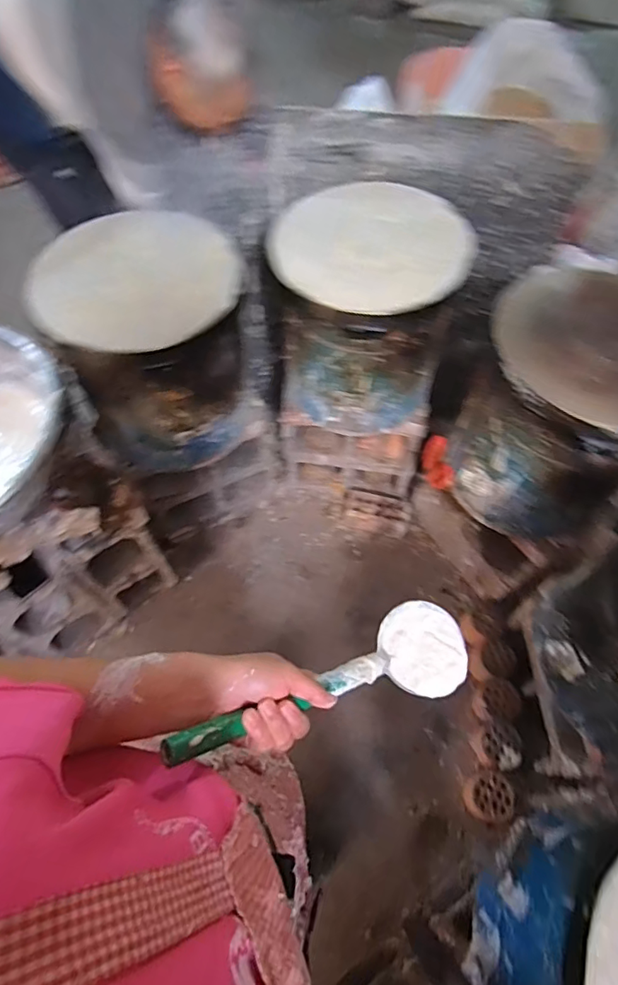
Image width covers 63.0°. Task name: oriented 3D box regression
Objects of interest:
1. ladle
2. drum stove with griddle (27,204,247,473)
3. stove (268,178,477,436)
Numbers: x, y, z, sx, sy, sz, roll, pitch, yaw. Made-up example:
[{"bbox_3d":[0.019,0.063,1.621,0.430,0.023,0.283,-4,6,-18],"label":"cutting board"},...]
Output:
[{"bbox_3d":[0.027,0.161,0.431,0.309,0.046,0.089,-2,53,-41],"label":"ladle"},{"bbox_3d":[-0.305,-0.284,1.068,0.339,0.424,0.357,-22,62,-11],"label":"drum stove with griddle"},{"bbox_3d":[0.102,-0.353,1.024,0.326,0.355,0.319,-12,61,-5],"label":"stove"}]

